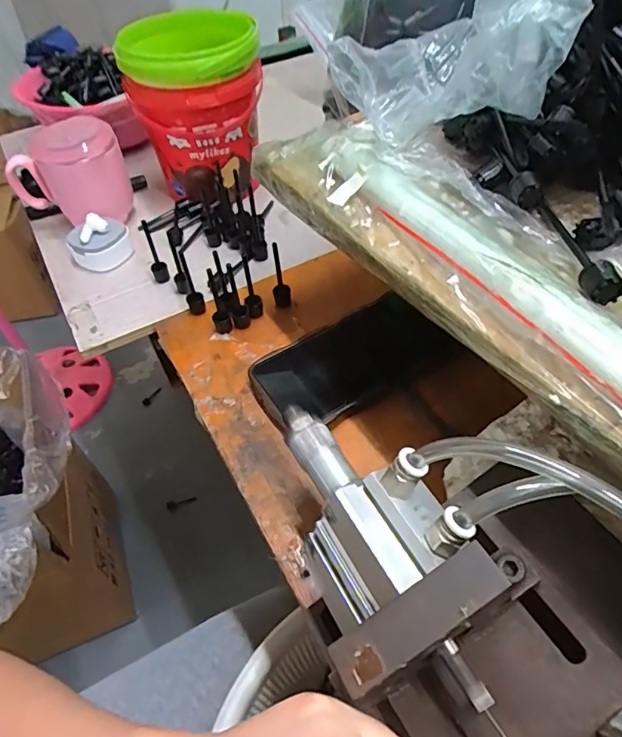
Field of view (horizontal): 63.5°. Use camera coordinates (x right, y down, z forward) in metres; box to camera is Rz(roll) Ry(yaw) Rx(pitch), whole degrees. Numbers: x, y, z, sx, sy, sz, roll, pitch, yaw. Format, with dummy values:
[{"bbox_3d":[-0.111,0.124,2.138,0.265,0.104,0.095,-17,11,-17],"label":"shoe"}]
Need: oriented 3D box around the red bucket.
[{"bbox_3d":[-0.115,-0.260,0.530,0.129,0.164,0.122,-14,50,-8],"label":"red bucket"}]

